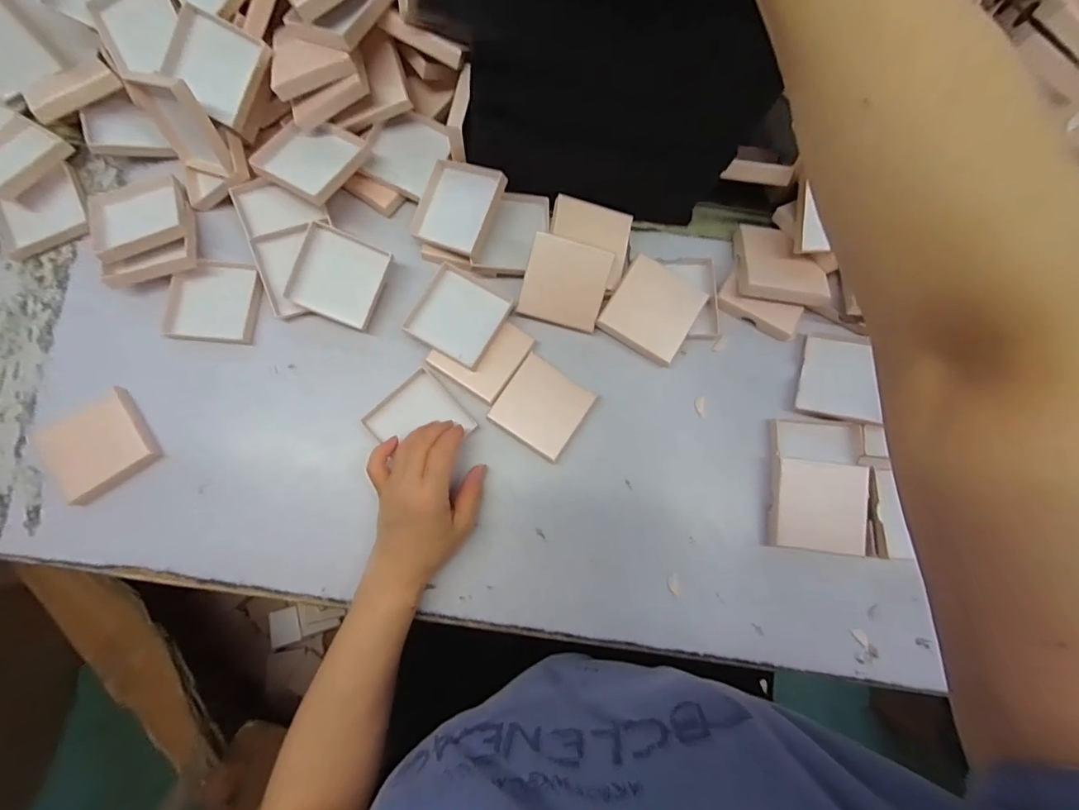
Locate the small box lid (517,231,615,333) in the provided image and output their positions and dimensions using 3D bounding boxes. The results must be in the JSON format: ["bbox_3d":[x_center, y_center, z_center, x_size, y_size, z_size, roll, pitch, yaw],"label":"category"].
[{"bbox_3d":[0.023,-0.112,0.428,0.077,0.007,0.077,14,105,-5],"label":"small box lid"}]

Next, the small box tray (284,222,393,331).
[{"bbox_3d":[-0.182,-0.115,0.426,0.076,0.020,0.076,21,100,-14],"label":"small box tray"}]

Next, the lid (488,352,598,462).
[{"bbox_3d":[0.003,0.002,0.427,0.074,0.009,0.074,34,80,5],"label":"lid"}]

